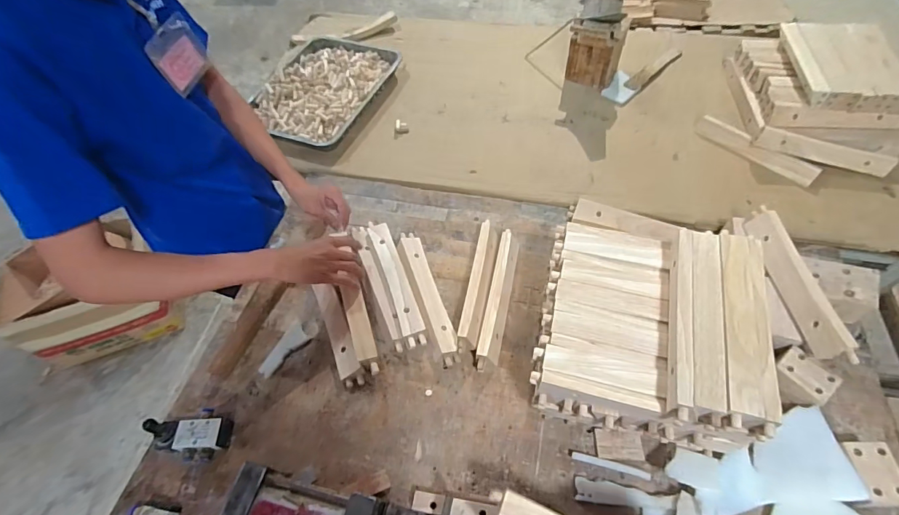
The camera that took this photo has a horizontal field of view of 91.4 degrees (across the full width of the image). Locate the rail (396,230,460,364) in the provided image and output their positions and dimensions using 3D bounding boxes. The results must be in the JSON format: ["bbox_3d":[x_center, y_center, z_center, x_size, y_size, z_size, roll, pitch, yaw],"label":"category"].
[{"bbox_3d":[-0.038,0.062,0.780,0.044,0.032,0.272,-18,56,-8],"label":"rail"}]

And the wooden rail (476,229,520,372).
[{"bbox_3d":[0.087,0.072,0.766,0.035,0.040,0.259,9,57,11],"label":"wooden rail"}]

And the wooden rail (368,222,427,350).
[{"bbox_3d":[-0.094,0.043,0.789,0.039,0.040,0.265,-18,57,-9],"label":"wooden rail"}]

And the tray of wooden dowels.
[{"bbox_3d":[-0.318,-0.432,1.114,0.286,0.071,0.398,20,59,16],"label":"tray of wooden dowels"}]

